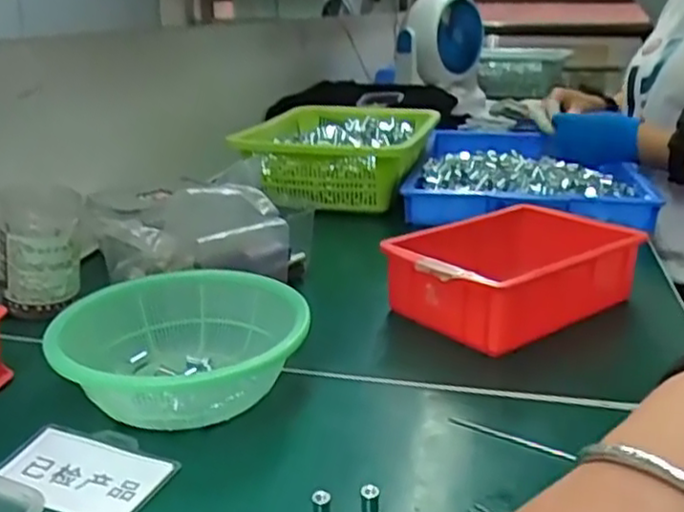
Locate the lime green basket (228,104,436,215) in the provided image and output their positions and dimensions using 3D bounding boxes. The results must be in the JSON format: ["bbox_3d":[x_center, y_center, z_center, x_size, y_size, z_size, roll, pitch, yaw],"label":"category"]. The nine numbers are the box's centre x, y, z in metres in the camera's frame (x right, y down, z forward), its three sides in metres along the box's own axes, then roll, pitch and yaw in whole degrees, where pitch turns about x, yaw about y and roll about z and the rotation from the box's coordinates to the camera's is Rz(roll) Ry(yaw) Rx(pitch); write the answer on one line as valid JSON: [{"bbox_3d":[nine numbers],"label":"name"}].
[{"bbox_3d":[-0.004,-0.149,0.993,0.235,0.090,0.308,6,19,14],"label":"lime green basket"}]

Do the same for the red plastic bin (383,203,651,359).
[{"bbox_3d":[0.143,0.013,0.606,0.200,0.065,0.140,-13,23,-36],"label":"red plastic bin"}]

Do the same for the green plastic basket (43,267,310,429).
[{"bbox_3d":[-0.111,0.060,0.478,0.156,0.060,0.131,-8,20,-24],"label":"green plastic basket"}]

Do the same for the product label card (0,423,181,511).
[{"bbox_3d":[-0.145,0.120,0.395,0.100,0.005,0.061,9,26,24],"label":"product label card"}]

